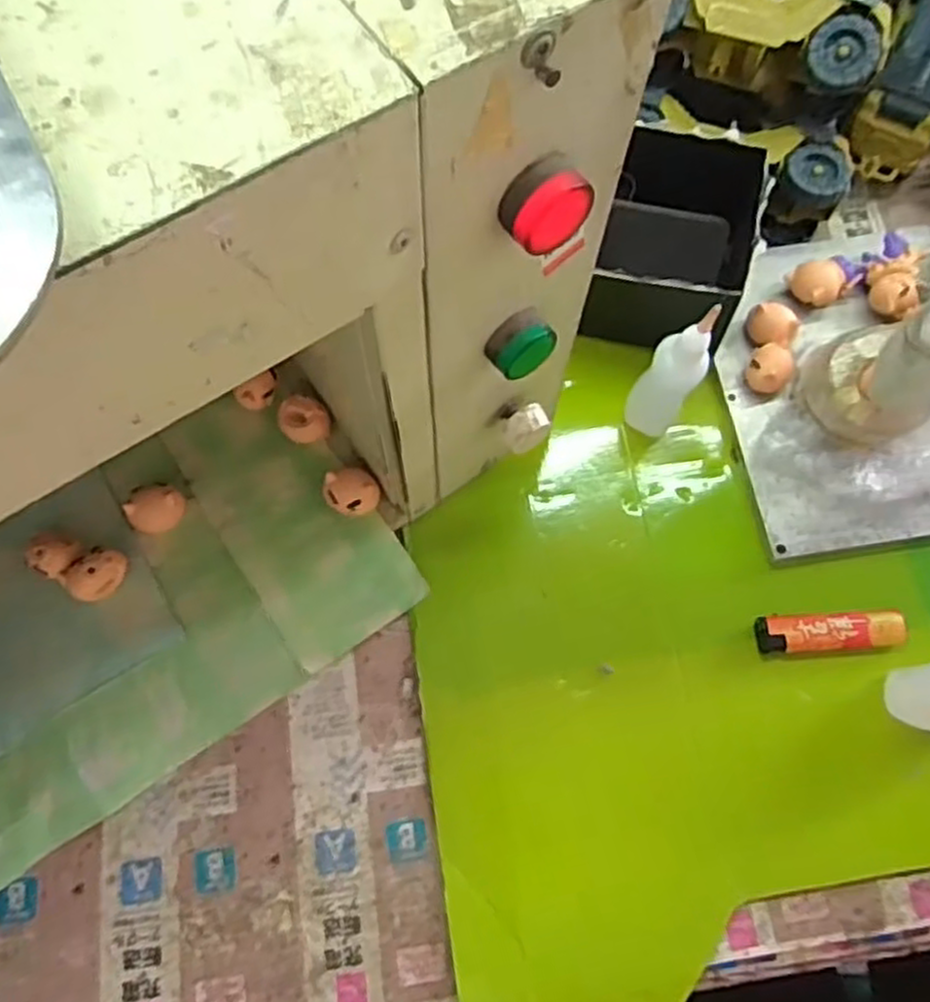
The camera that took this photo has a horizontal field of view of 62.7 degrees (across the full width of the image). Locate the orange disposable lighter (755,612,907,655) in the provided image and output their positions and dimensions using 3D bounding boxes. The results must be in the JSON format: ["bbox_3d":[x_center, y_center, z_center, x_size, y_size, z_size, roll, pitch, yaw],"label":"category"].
[{"bbox_3d":[0.200,0.071,0.416,0.078,0.008,0.021,-1,68,-3],"label":"orange disposable lighter"}]

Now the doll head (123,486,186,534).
[{"bbox_3d":[-0.168,0.004,0.415,0.023,0.016,0.027,39,75,13],"label":"doll head"}]

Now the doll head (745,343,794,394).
[{"bbox_3d":[0.182,-0.080,0.457,0.024,0.025,0.029,22,72,8],"label":"doll head"}]

